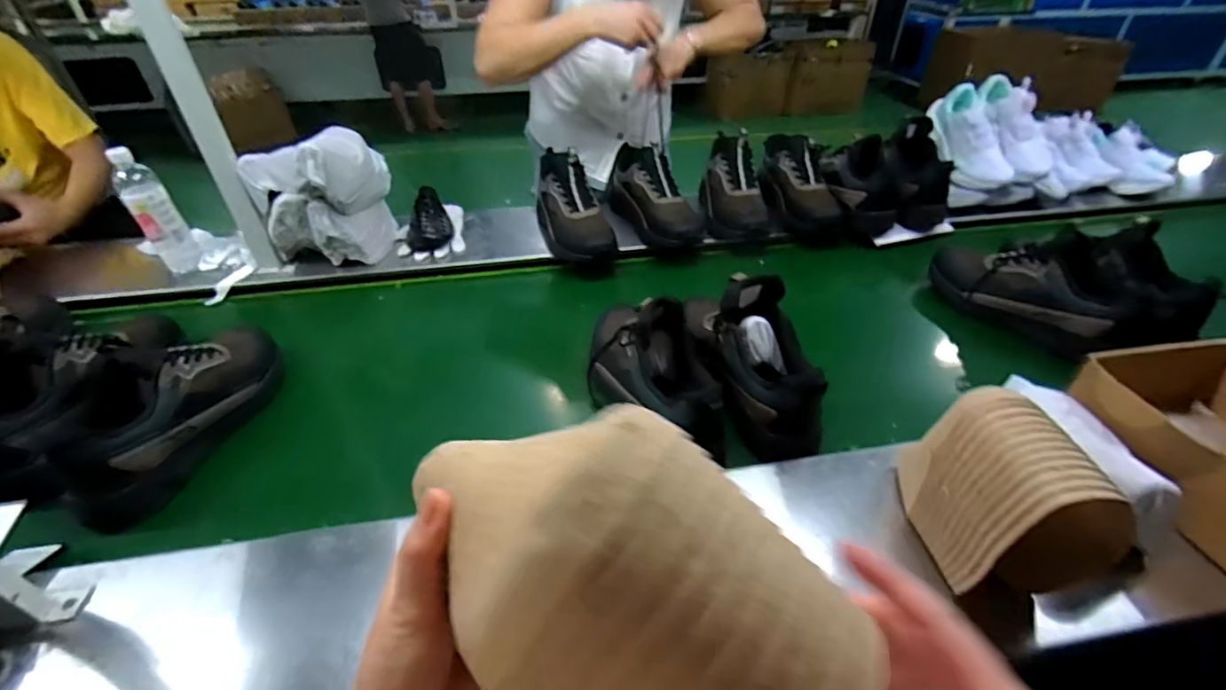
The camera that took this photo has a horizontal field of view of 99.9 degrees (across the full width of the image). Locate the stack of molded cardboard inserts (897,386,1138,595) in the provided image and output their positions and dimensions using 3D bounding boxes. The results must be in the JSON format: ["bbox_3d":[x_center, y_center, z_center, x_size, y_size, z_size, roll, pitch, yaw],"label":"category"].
[{"bbox_3d":[0.353,0.140,0.472,0.103,0.171,0.139,-6,39,-7],"label":"stack of molded cardboard inserts"}]

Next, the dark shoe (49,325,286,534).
[{"bbox_3d":[-0.590,0.071,0.665,0.126,0.138,0.273,9,40,11],"label":"dark shoe"}]

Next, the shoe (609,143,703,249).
[{"bbox_3d":[0.085,-0.315,1.069,0.119,0.147,0.282,-14,41,-17],"label":"shoe"}]

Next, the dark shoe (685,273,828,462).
[{"bbox_3d":[0.183,0.011,0.689,0.117,0.161,0.238,-7,39,-8],"label":"dark shoe"}]

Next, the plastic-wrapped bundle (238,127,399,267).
[{"bbox_3d":[-0.529,-0.264,0.957,0.232,0.224,0.152,-17,42,-20],"label":"plastic-wrapped bundle"}]

